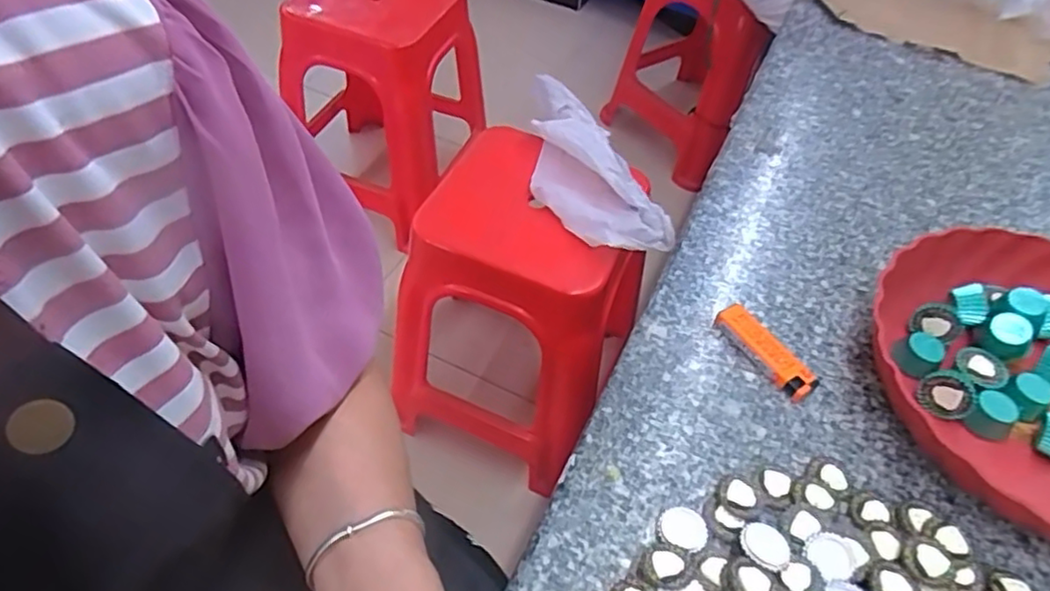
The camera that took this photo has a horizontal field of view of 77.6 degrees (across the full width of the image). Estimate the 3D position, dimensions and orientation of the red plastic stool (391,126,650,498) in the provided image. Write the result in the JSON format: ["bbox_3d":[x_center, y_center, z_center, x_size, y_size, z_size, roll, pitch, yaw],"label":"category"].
[{"bbox_3d":[0.000,0.018,1.040,0.308,0.409,0.309,24,53,14],"label":"red plastic stool"}]

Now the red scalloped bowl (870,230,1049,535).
[{"bbox_3d":[0.349,0.057,0.435,0.239,0.047,0.226,2,51,-3],"label":"red scalloped bowl"}]

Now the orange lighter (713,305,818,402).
[{"bbox_3d":[0.170,0.039,0.461,0.023,0.014,0.080,-26,58,-23],"label":"orange lighter"}]

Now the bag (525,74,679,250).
[{"bbox_3d":[0.072,-0.188,0.931,0.132,0.052,0.349,-19,55,-19],"label":"bag"}]

